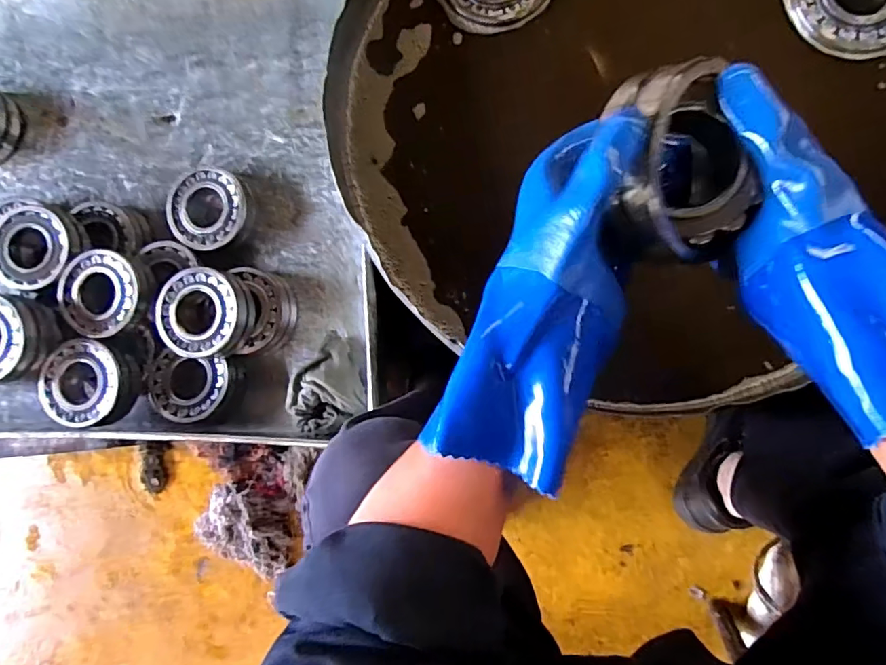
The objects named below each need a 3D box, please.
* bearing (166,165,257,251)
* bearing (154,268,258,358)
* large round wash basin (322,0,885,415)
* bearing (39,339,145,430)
[{"bbox_3d":[-0.312,-0.166,0.707,0.116,0.043,0.106,0,88,8],"label":"bearing"},{"bbox_3d":[-0.297,-0.025,0.667,0.113,0.055,0.106,16,90,9],"label":"bearing"},{"bbox_3d":[0.199,-0.223,0.530,0.547,0.178,0.527,0,88,8],"label":"large round wash basin"},{"bbox_3d":[-0.447,0.063,0.671,0.107,0.048,0.107,1,88,8],"label":"bearing"}]

